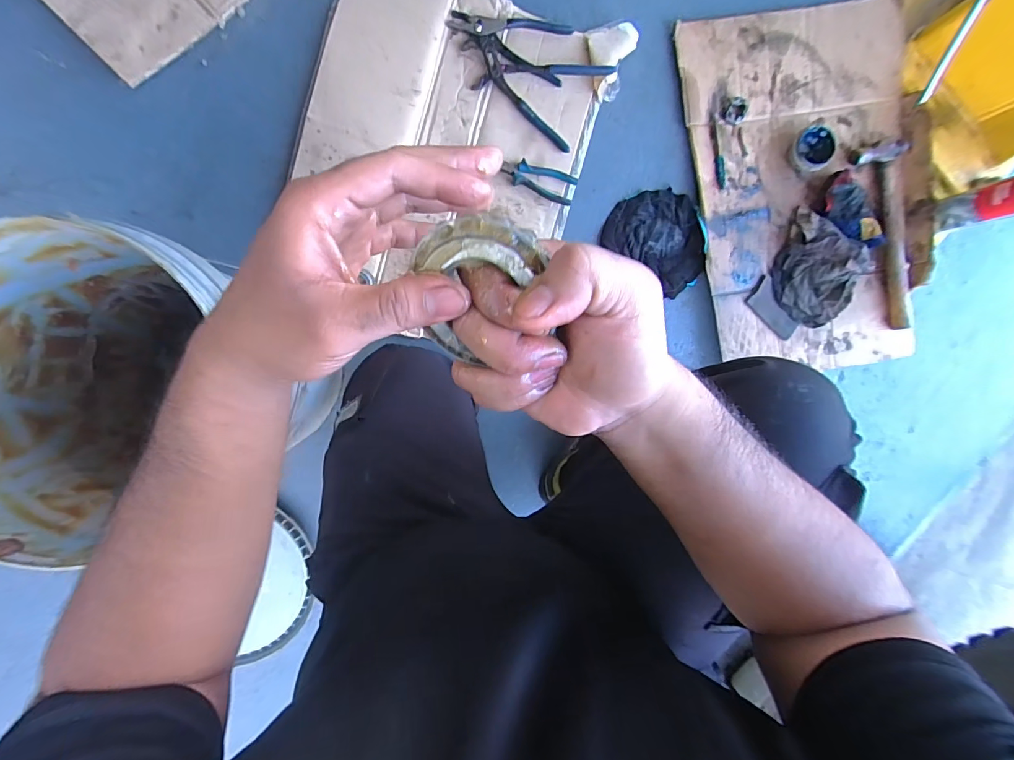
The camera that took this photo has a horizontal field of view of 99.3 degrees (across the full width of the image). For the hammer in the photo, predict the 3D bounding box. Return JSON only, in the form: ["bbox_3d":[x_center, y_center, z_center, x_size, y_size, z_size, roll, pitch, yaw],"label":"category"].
[{"bbox_3d":[0.730,-0.272,0.821,0.095,0.034,0.345,-15,95,-4],"label":"hammer"}]

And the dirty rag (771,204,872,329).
[{"bbox_3d":[0.580,-0.198,0.796,0.166,0.056,0.184,25,91,-7],"label":"dirty rag"}]

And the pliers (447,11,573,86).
[{"bbox_3d":[0.005,-0.586,0.734,0.203,0.012,0.102,16,92,-6],"label":"pliers"}]

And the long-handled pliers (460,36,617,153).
[{"bbox_3d":[0.041,-0.534,0.750,0.244,0.015,0.154,30,92,-2],"label":"long-handled pliers"}]

